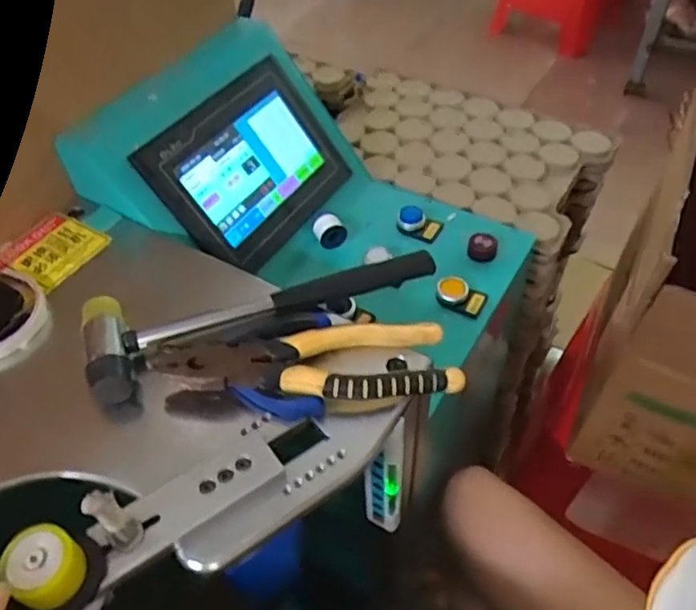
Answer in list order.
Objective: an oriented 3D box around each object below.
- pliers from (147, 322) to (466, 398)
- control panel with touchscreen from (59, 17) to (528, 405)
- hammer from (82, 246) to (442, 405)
[{"bbox_3d":[-0.029,0.037,0.422,0.202,0.023,0.054,-3,49,0],"label":"pliers"},{"bbox_3d":[-0.024,-0.111,0.590,0.363,0.163,0.230,17,52,17],"label":"control panel with touchscreen"},{"bbox_3d":[-0.071,0.001,0.459,0.231,0.047,0.075,-20,51,-14],"label":"hammer"}]

